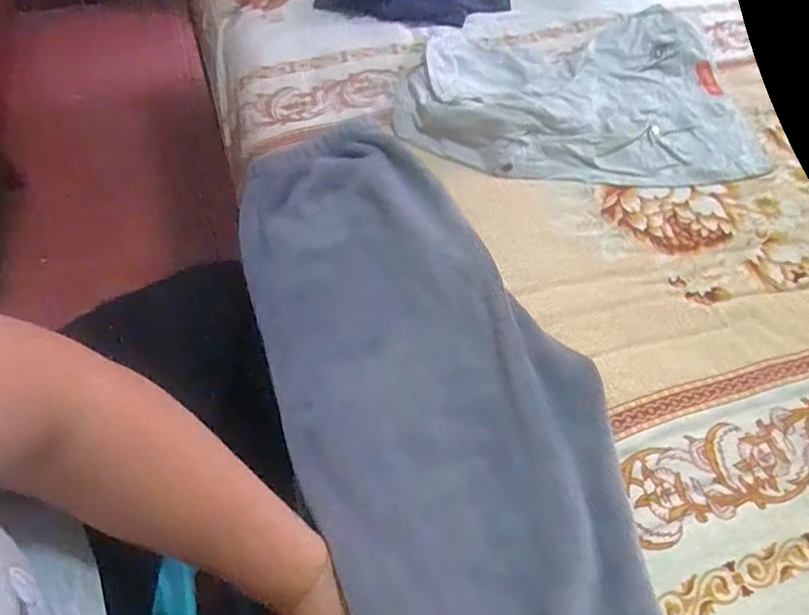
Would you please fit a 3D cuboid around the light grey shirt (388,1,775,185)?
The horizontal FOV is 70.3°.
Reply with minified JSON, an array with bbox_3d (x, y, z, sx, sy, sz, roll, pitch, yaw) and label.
[{"bbox_3d":[0.226,-0.302,0.769,0.453,0.046,0.324,0,54,-5],"label":"light grey shirt"}]

